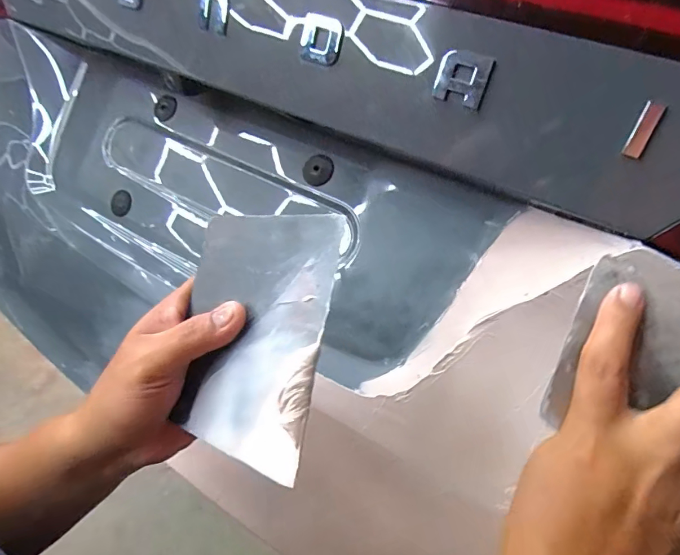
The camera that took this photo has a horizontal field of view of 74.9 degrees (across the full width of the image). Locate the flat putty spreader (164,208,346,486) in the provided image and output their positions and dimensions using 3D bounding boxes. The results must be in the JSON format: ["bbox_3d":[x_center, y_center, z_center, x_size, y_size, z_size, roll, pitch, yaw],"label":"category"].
[{"bbox_3d":[-0.051,0.031,0.255,0.094,0.007,0.139,3,80,29],"label":"flat putty spreader"}]

